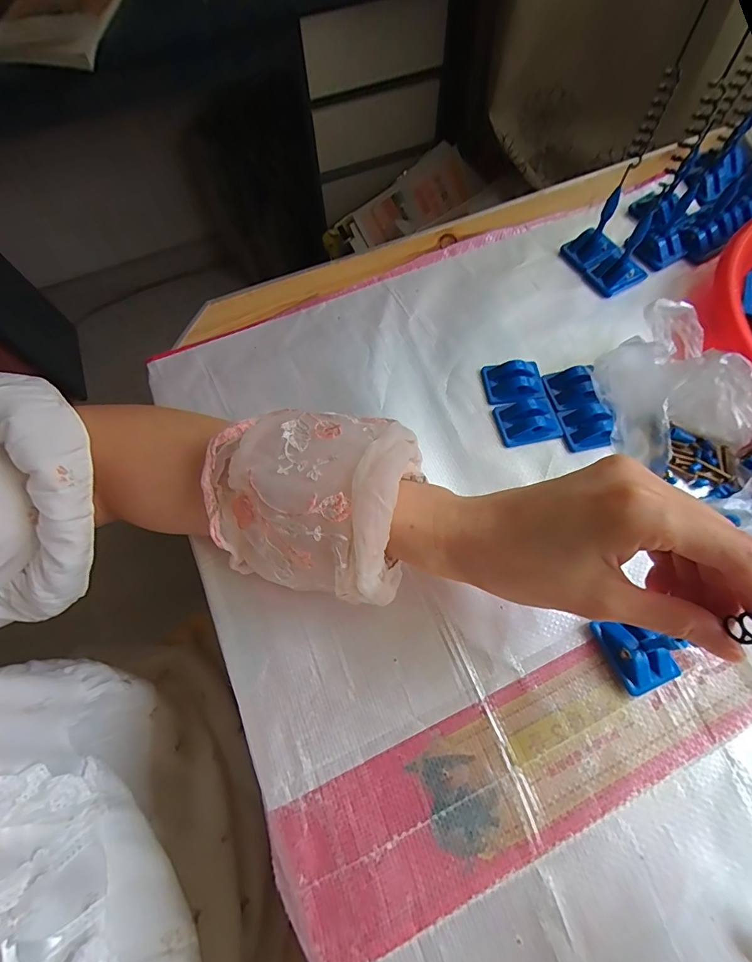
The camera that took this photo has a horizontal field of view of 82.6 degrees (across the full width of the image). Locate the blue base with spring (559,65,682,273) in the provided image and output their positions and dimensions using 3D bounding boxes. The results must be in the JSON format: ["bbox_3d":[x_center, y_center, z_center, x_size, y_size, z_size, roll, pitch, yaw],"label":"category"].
[{"bbox_3d":[0.190,-0.230,0.329,0.032,0.128,0.037,-32,69,-11],"label":"blue base with spring"}]

